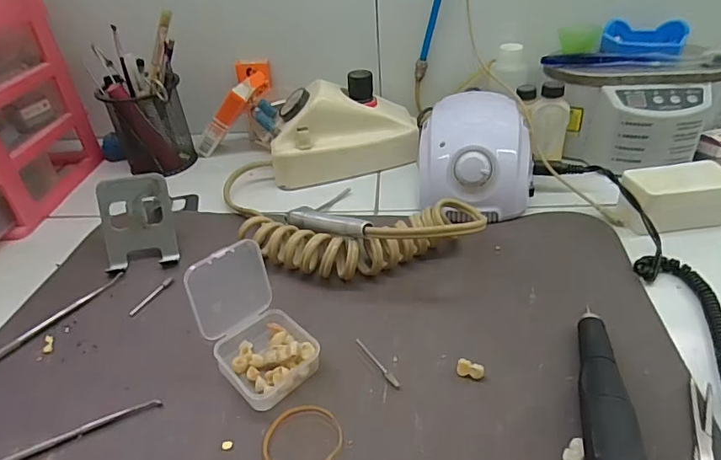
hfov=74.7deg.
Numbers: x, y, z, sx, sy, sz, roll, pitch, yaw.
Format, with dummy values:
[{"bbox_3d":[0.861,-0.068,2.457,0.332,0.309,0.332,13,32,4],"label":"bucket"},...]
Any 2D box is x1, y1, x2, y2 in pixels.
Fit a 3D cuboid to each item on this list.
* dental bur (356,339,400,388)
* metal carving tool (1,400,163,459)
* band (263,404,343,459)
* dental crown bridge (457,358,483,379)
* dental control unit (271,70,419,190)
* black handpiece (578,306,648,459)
[{"bbox_3d":[0.011,0.087,0.314,0.004,0.004,0.045,-26,42,-24],"label":"dental bur"},{"bbox_3d":[-0.193,0.129,0.276,0.145,0.006,0.008,-21,41,-19],"label":"metal carving tool"},{"bbox_3d":[-0.033,0.120,0.275,0.045,0.004,0.042,-3,38,2],"label":"band"},{"bbox_3d":[0.070,0.090,0.302,0.016,0.009,0.008,9,40,18],"label":"dental crown bridge"},{"bbox_3d":[-0.019,-0.116,0.524,0.163,0.084,0.072,-12,38,-8],"label":"dental control unit"},{"bbox_3d":[0.134,0.104,0.255,0.027,0.027,0.163,7,39,15],"label":"black handpiece"}]

